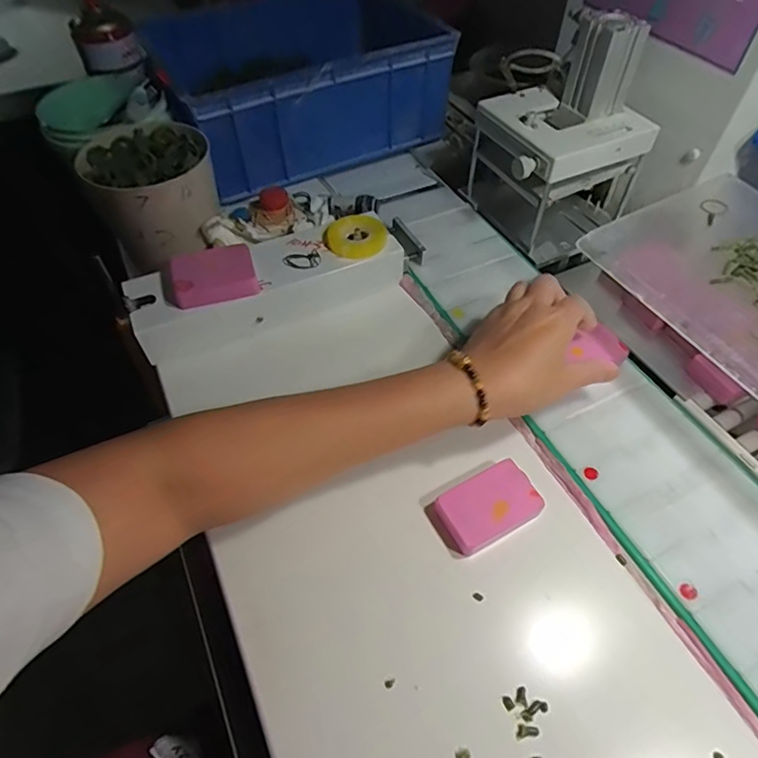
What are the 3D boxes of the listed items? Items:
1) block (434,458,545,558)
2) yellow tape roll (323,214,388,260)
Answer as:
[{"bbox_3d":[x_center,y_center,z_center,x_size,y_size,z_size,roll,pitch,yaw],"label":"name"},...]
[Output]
[{"bbox_3d":[0.078,0.092,0.371,0.069,0.020,0.044,-24,56,-17],"label":"block"},{"bbox_3d":[-0.022,-0.140,0.501,0.059,0.010,0.053,-26,68,-19],"label":"yellow tape roll"}]

